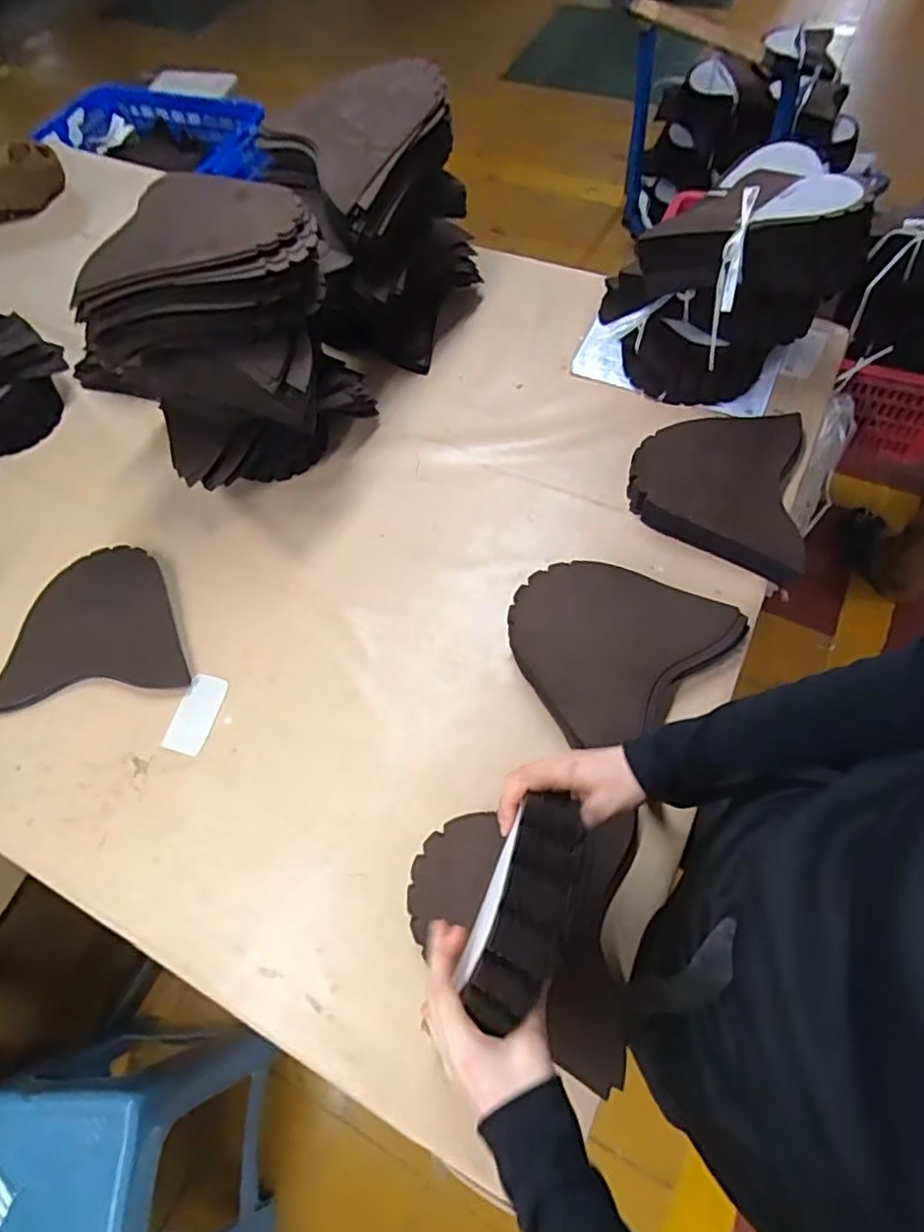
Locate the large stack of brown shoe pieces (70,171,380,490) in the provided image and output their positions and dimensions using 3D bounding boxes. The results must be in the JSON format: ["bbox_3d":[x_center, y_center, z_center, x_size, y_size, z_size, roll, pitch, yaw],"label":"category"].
[{"bbox_3d":[-0.275,-0.321,0.802,0.273,0.330,0.185,-9,64,-1],"label":"large stack of brown shoe pieces"}]

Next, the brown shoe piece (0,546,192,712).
[{"bbox_3d":[-0.490,0.008,0.836,0.241,0.013,0.209,-8,64,0],"label":"brown shoe piece"}]

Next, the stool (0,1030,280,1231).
[{"bbox_3d":[-0.504,0.863,0.985,0.349,0.437,0.284,-5,63,3],"label":"stool"}]

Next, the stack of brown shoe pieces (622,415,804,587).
[{"bbox_3d":[0.343,-0.177,0.851,0.219,0.056,0.246,10,65,10],"label":"stack of brown shoe pieces"}]

